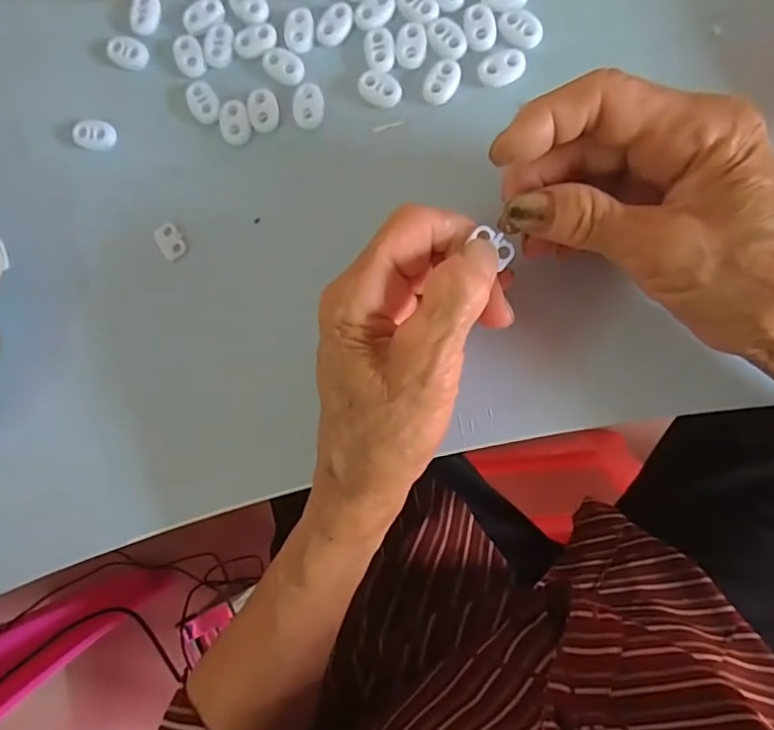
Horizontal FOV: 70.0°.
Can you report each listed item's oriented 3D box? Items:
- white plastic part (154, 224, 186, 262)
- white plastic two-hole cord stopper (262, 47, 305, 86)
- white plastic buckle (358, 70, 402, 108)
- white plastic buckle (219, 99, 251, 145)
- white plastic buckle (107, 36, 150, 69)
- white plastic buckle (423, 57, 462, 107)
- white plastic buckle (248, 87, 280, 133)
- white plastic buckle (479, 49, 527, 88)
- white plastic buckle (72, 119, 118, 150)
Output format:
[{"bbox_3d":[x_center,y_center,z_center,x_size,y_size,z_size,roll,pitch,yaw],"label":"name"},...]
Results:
[{"bbox_3d":[-0.109,-0.062,0.278,0.011,0.004,0.018,-31,84,6],"label":"white plastic part"},{"bbox_3d":[-0.051,-0.149,0.274,0.023,0.004,0.016,36,93,8],"label":"white plastic two-hole cord stopper"},{"bbox_3d":[-0.004,-0.135,0.269,0.022,0.004,0.015,30,92,8],"label":"white plastic buckle"},{"bbox_3d":[-0.076,-0.122,0.276,0.014,0.004,0.023,-14,86,7],"label":"white plastic buckle"},{"bbox_3d":[-0.133,-0.161,0.284,0.019,0.007,0.015,20,91,9],"label":"white plastic buckle"},{"bbox_3d":[0.026,-0.136,0.265,0.015,0.004,0.022,35,93,8],"label":"white plastic buckle"},{"bbox_3d":[-0.061,-0.127,0.275,0.014,0.004,0.021,-12,86,8],"label":"white plastic buckle"},{"bbox_3d":[0.054,-0.140,0.261,0.022,0.004,0.015,-13,86,8],"label":"white plastic buckle"},{"bbox_3d":[-0.150,-0.118,0.283,0.020,0.007,0.015,10,89,9],"label":"white plastic buckle"}]

